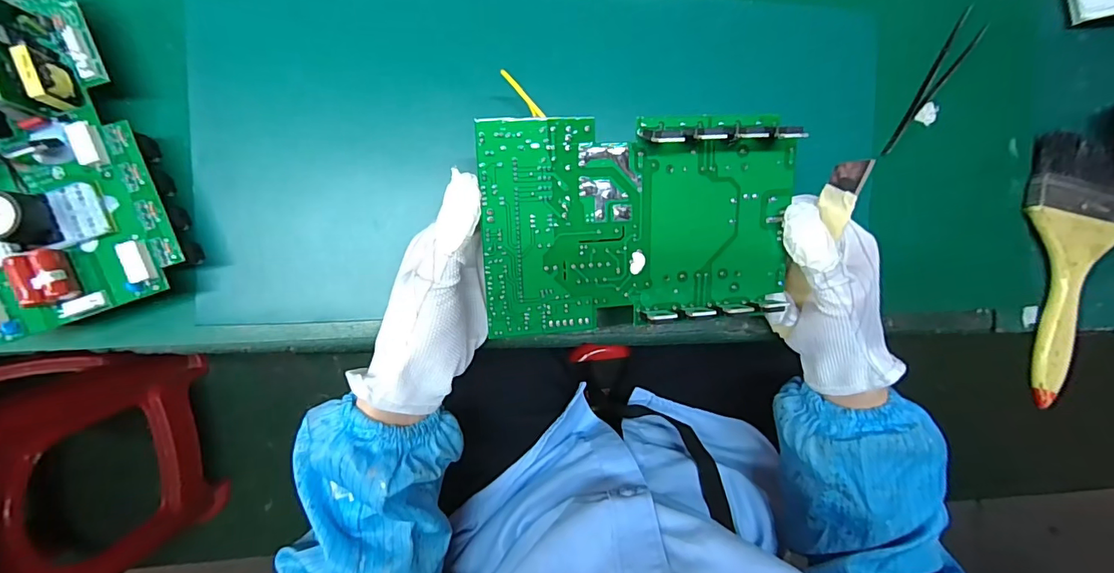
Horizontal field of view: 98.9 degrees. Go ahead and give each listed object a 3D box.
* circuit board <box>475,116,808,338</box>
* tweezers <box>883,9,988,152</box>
[{"bbox_3d":[0.049,-0.034,0.267,0.175,0.024,0.111,-4,93,-8],"label":"circuit board"},{"bbox_3d":[0.286,-0.153,0.363,0.023,0.005,0.126,34,88,-8],"label":"tweezers"}]

